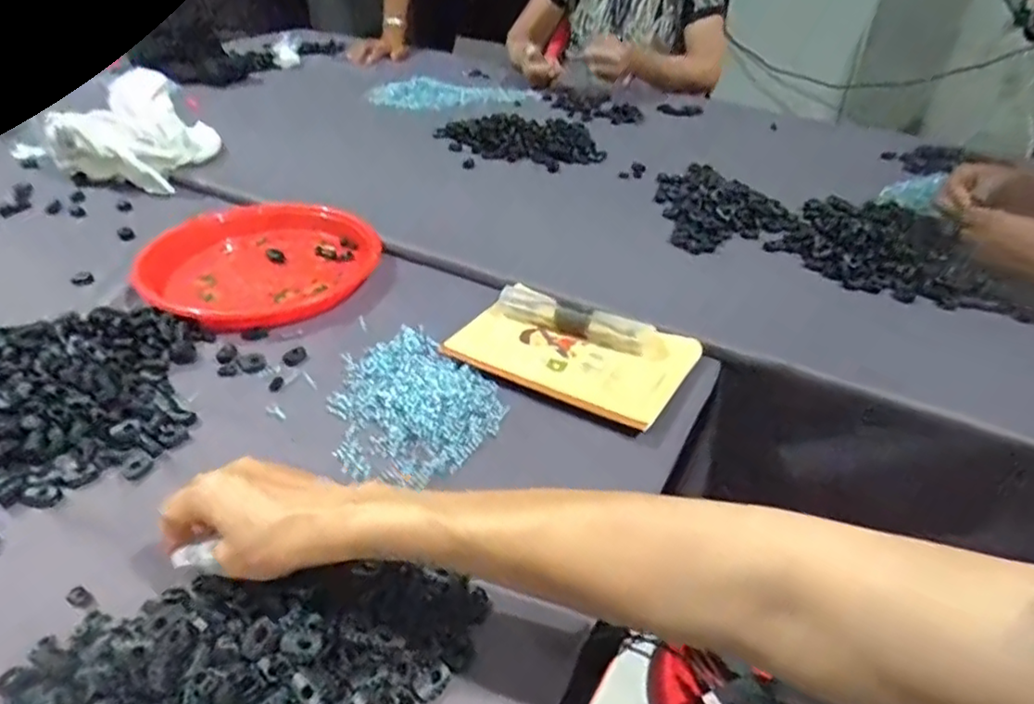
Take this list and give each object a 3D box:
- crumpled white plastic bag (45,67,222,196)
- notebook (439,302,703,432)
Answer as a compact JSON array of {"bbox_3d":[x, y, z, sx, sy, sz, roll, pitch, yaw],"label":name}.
[{"bbox_3d":[-0.573,-0.336,0.980,0.174,0.122,0.202,3,36,1],"label":"crumpled white plastic bag"},{"bbox_3d":[0.048,-0.002,0.608,0.206,0.008,0.132,20,40,22],"label":"notebook"}]

